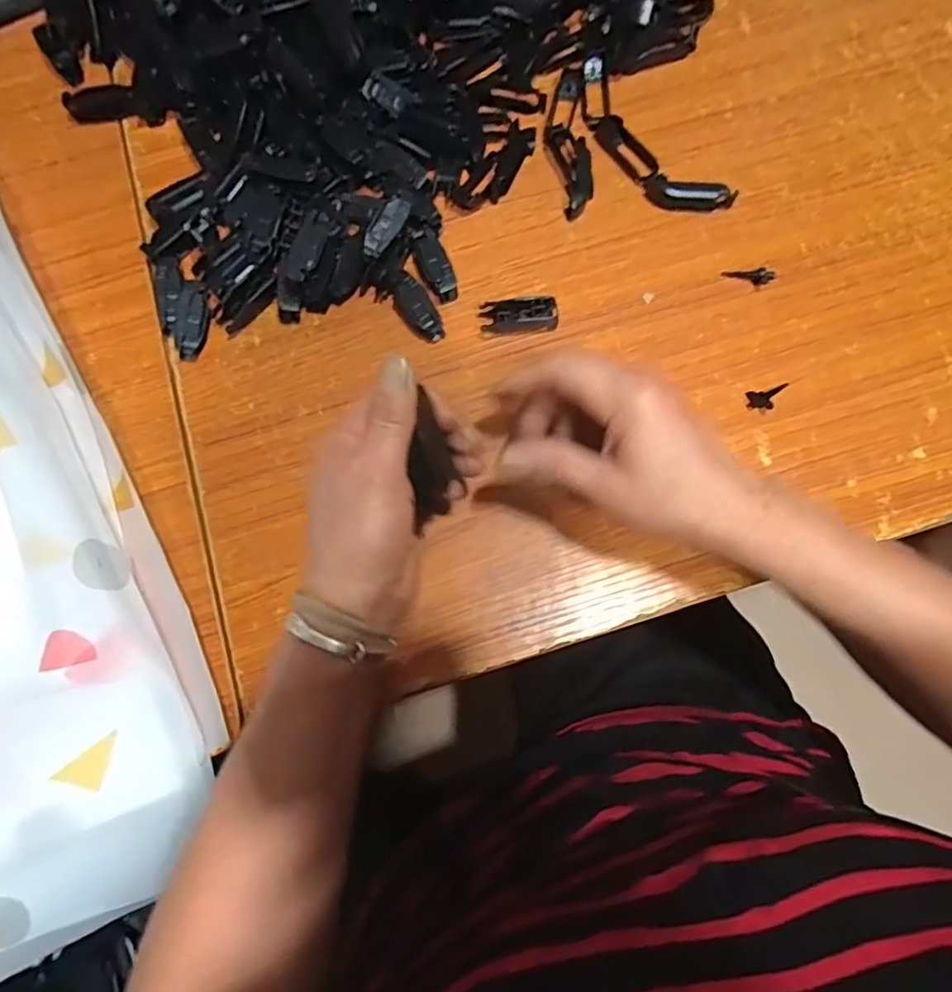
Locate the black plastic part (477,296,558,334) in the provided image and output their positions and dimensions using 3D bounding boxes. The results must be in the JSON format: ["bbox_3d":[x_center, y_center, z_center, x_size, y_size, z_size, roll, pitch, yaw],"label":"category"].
[{"bbox_3d":[0.027,-0.115,0.392,0.048,0.016,0.018,-3,77,1],"label":"black plastic part"}]

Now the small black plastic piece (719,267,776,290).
[{"bbox_3d":[0.179,-0.143,0.400,0.031,0.006,0.015,-2,77,1],"label":"small black plastic piece"}]

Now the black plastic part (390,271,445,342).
[{"bbox_3d":[-0.038,-0.121,0.394,0.018,0.018,0.046,-35,78,-6],"label":"black plastic part"}]

